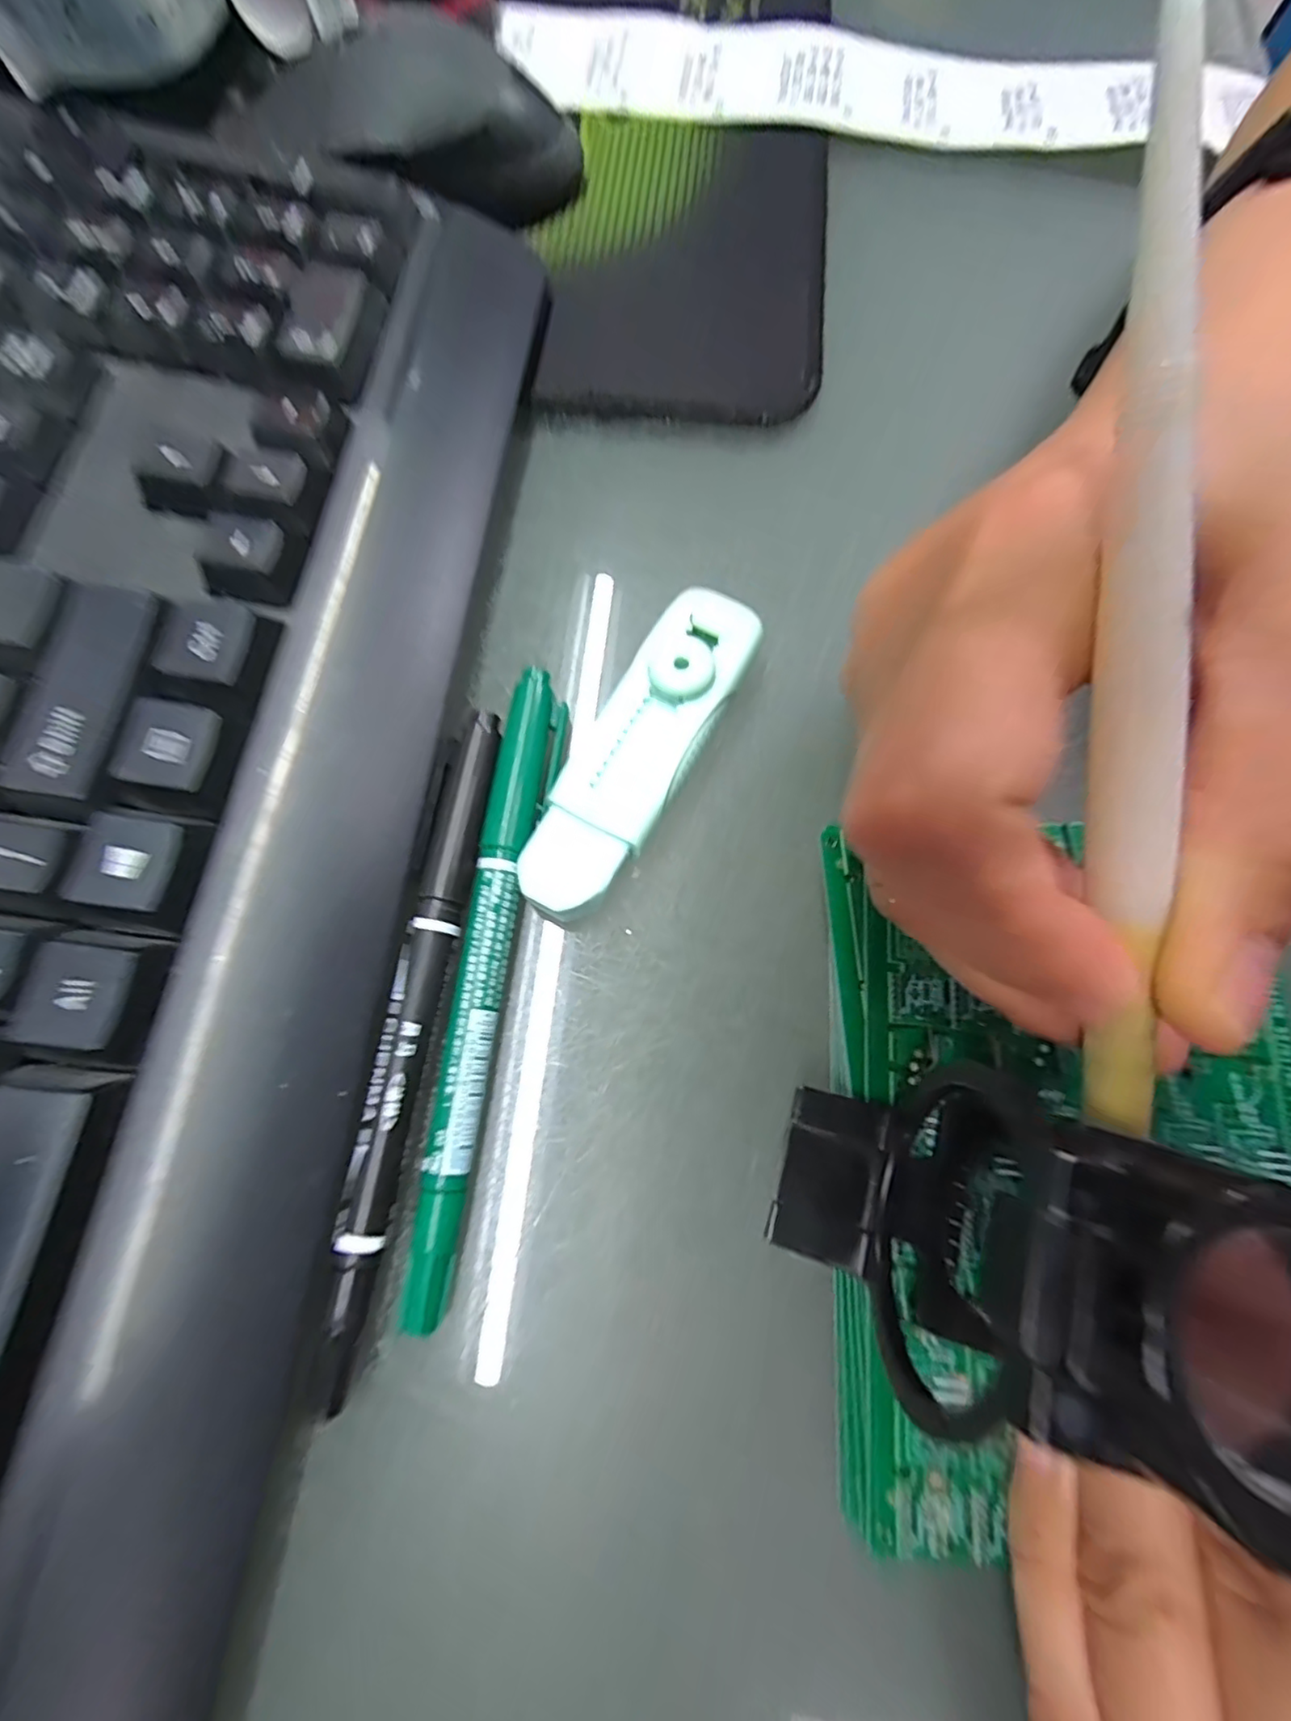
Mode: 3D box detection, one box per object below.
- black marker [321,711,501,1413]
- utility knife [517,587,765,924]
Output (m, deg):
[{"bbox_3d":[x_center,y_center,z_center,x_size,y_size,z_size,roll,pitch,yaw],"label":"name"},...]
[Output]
[{"bbox_3d":[-0.047,0.031,0.133,0.010,0.006,0.134,8,73,2],"label":"black marker"},{"bbox_3d":[0.000,-0.027,0.146,0.024,0.010,0.088,28,75,8],"label":"utility knife"}]

